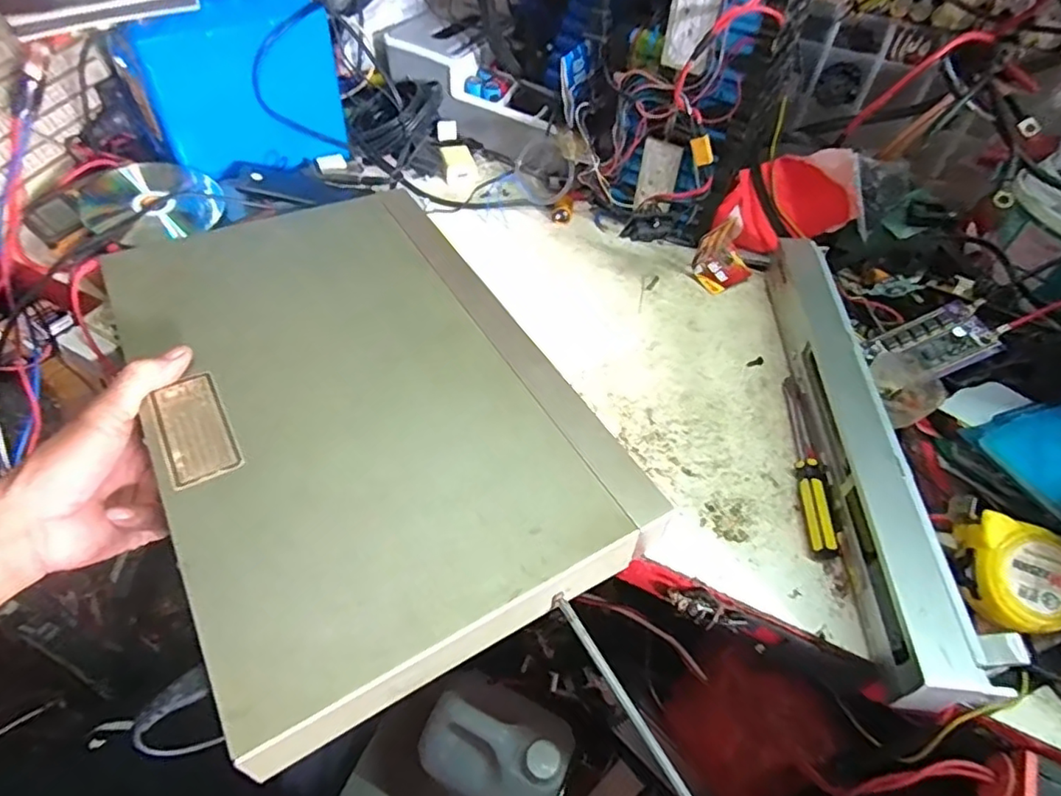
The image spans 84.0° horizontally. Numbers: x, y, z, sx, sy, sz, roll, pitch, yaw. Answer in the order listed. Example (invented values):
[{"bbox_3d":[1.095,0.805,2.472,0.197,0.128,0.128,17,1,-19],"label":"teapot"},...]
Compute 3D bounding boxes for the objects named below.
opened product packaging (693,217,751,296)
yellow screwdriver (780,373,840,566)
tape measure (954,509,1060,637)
[{"bbox_3d":[0.199,-0.144,0.603,0.054,0.050,0.045,-27,57,-25],"label":"opened product packaging"},{"bbox_3d":[0.216,0.046,0.464,0.019,0.018,0.166,8,50,2],"label":"yellow screwdriver"},{"bbox_3d":[0.313,0.114,0.382,0.067,0.035,0.065,-1,76,4],"label":"tape measure"}]

